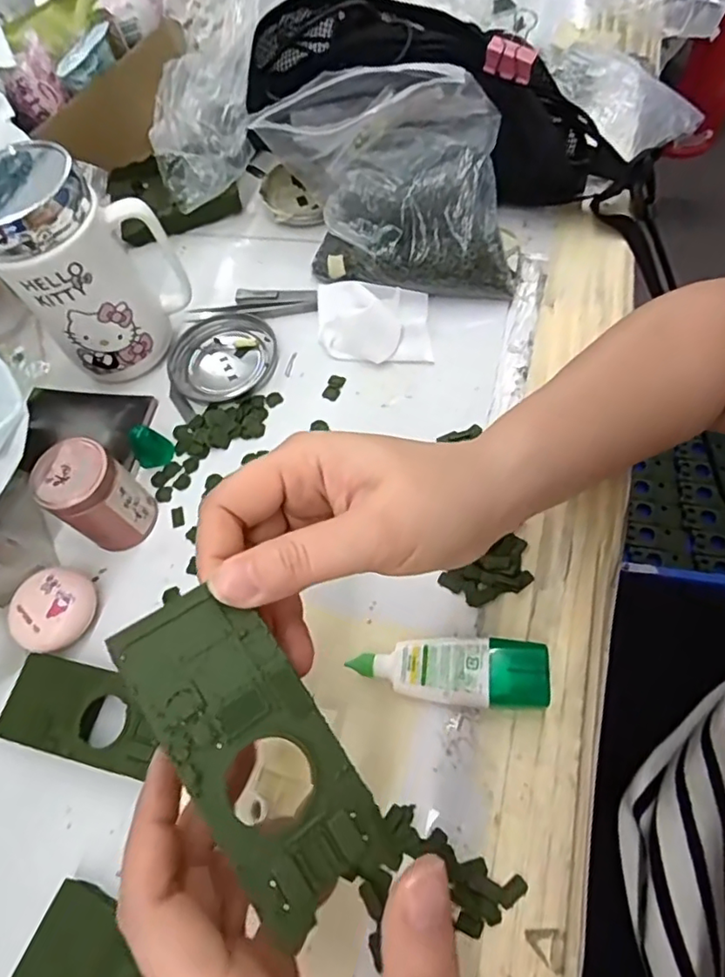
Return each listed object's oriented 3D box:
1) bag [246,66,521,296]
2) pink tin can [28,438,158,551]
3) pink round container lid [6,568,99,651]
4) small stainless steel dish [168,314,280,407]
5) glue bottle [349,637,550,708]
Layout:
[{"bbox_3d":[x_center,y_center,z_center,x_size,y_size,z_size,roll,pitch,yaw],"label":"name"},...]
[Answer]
[{"bbox_3d":[0.013,-0.207,0.402,0.166,0.105,0.122,-4,63,7],"label":"bag"},{"bbox_3d":[-0.158,0.005,0.343,0.046,0.061,0.044,-4,62,8],"label":"pink tin can"},{"bbox_3d":[-0.179,0.069,0.335,0.043,0.016,0.047,-4,62,8],"label":"pink round container lid"},{"bbox_3d":[-0.102,-0.096,0.423,0.078,0.007,0.076,-4,62,8],"label":"small stainless steel dish"},{"bbox_3d":[0.043,0.092,0.290,0.093,0.023,0.031,0,63,10],"label":"glue bottle"}]

